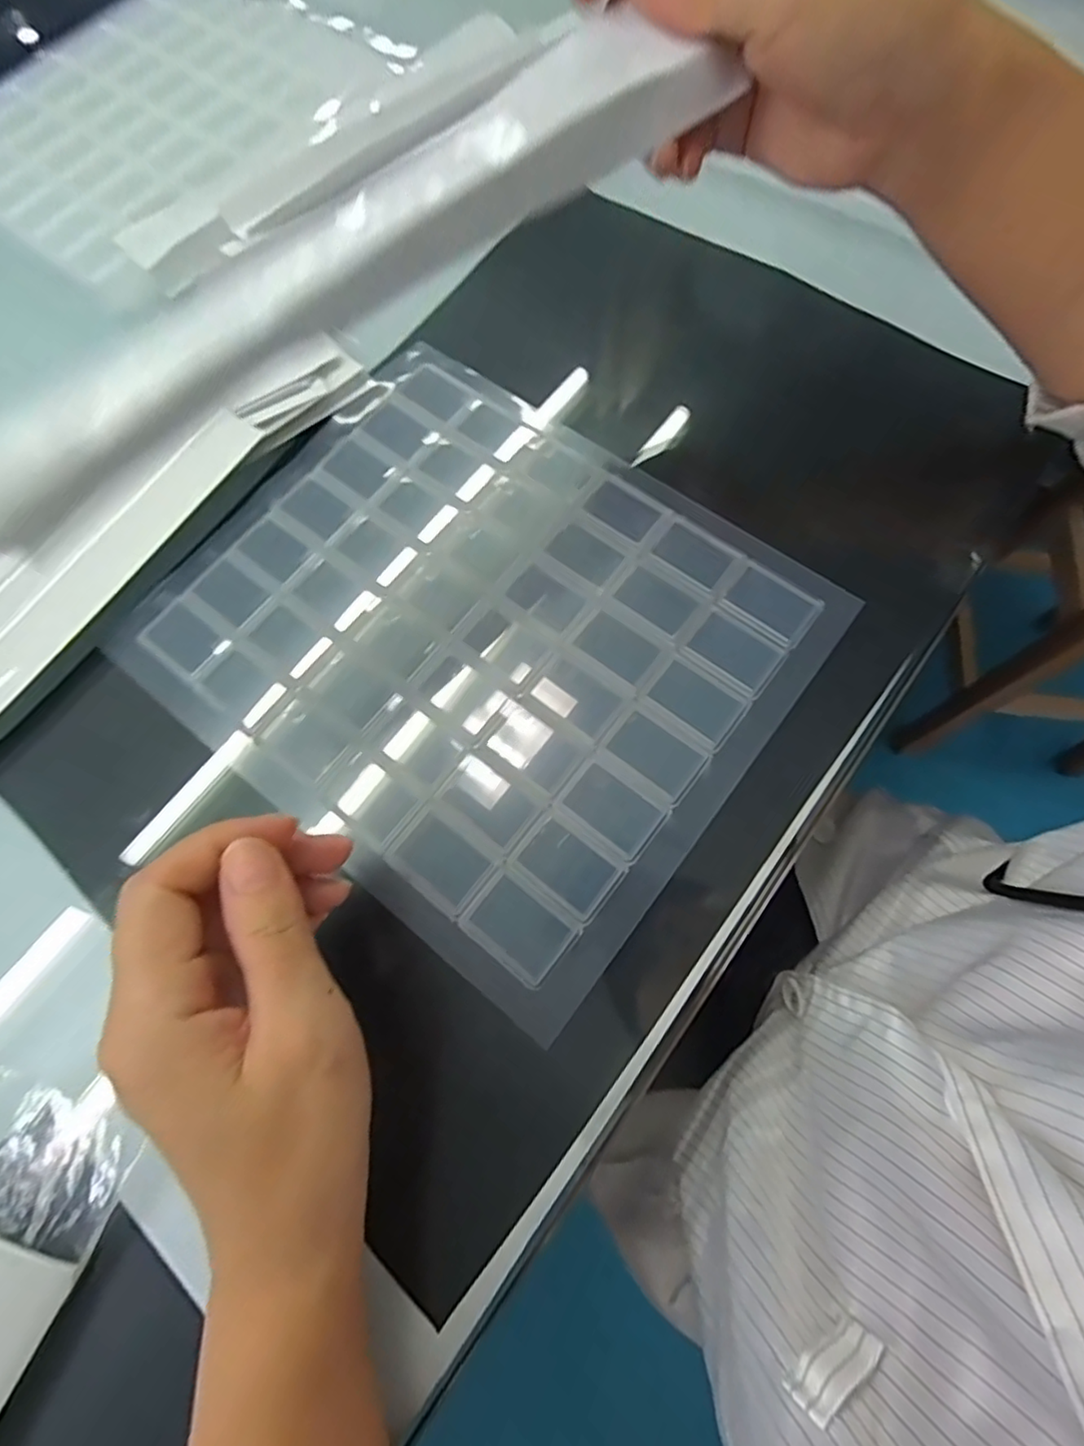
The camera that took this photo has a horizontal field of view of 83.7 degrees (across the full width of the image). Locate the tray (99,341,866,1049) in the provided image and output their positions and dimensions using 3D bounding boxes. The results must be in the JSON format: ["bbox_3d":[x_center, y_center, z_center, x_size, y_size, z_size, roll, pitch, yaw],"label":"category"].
[{"bbox_3d":[-0.032,-0.046,0.289,0.275,0.006,0.233,37,77,12],"label":"tray"}]

